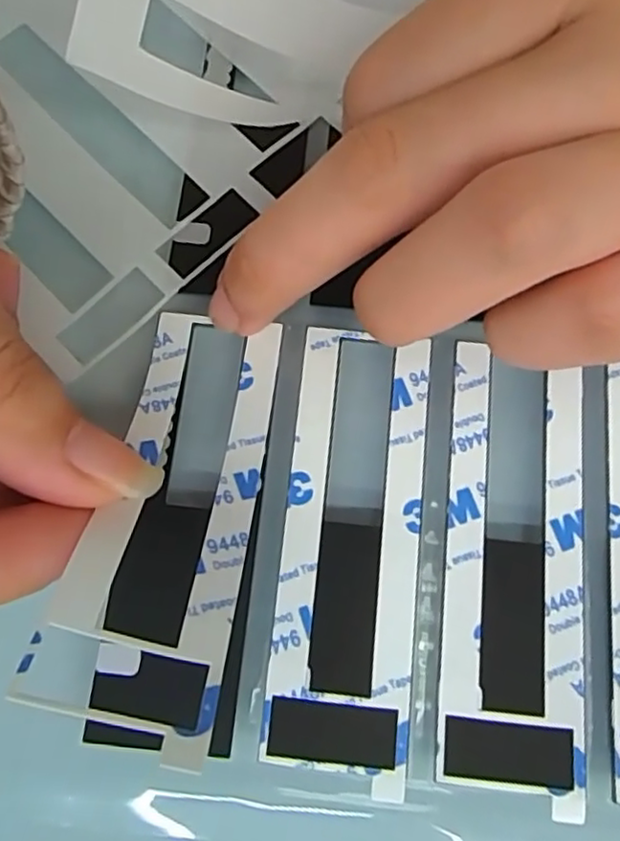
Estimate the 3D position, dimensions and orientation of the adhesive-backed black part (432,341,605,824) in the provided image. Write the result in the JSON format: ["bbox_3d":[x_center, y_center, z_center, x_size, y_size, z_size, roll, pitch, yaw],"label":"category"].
[{"bbox_3d":[0.043,0.028,0.127,0.031,0.004,0.085,6,77,2],"label":"adhesive-backed black part"}]

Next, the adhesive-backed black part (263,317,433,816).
[{"bbox_3d":[0.008,0.023,0.129,0.027,0.004,0.086,6,77,2],"label":"adhesive-backed black part"}]

